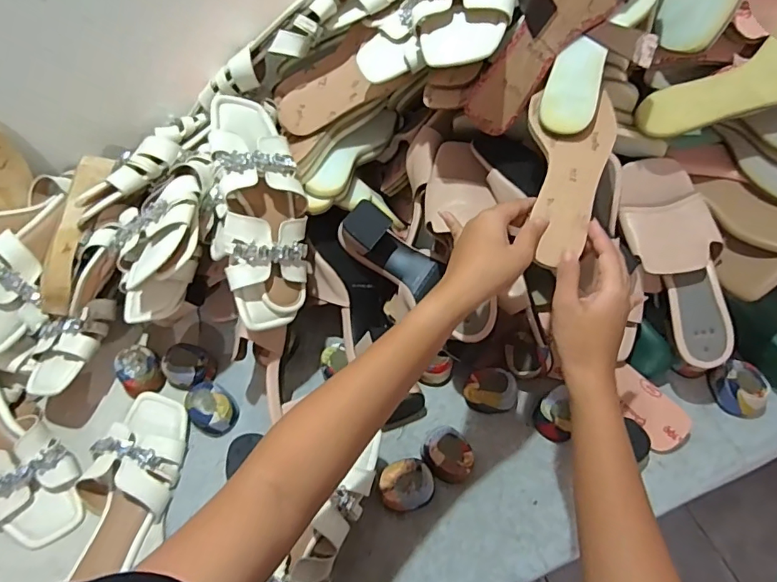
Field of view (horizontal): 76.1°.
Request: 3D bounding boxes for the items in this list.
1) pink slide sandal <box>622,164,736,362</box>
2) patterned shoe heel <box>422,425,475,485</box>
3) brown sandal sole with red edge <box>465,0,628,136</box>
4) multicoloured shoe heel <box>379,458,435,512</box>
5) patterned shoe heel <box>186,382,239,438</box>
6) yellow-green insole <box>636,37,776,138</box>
[{"bbox_3d":[0.331,-0.034,0.571,0.083,0.049,0.237,-19,88,16],"label":"pink slide sandal"},{"bbox_3d":[0.069,0.188,0.573,0.063,0.037,0.059,34,64,22],"label":"patterned shoe heel"},{"bbox_3d":[0.164,-0.265,0.485,0.233,0.081,0.014,-48,29,15],"label":"brown sandal sole with red edge"},{"bbox_3d":[0.019,0.217,0.553,0.063,0.039,0.053,-9,57,-3],"label":"multicoloured shoe heel"},{"bbox_3d":[-0.218,0.143,0.607,0.063,0.041,0.052,36,65,23],"label":"patterned shoe heel"},{"bbox_3d":[0.386,-0.221,0.508,0.247,0.023,0.080,-23,57,10],"label":"yellow-green insole"}]

